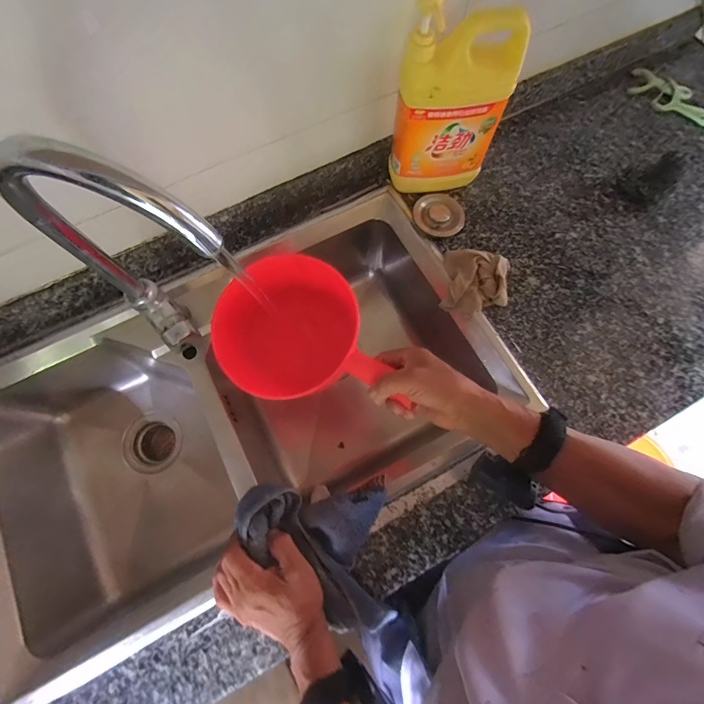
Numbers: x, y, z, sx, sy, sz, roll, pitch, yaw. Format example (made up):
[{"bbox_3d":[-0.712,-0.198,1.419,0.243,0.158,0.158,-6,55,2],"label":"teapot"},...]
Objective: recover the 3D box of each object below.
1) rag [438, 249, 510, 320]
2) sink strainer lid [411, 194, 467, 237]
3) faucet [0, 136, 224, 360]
[{"bbox_3d":[0.191,-0.105,0.545,0.094,0.035,0.096,8,73,2],"label":"rag"},{"bbox_3d":[0.146,-0.229,0.590,0.085,0.016,0.078,2,76,-9],"label":"sink strainer lid"},{"bbox_3d":[-0.202,-0.064,0.377,0.193,0.339,0.059,18,73,5],"label":"faucet"}]

